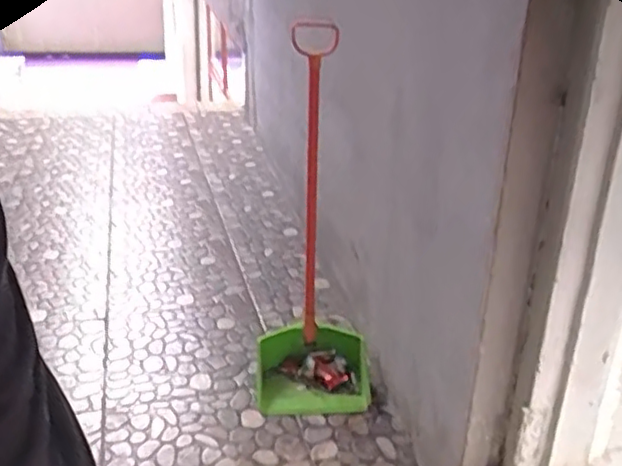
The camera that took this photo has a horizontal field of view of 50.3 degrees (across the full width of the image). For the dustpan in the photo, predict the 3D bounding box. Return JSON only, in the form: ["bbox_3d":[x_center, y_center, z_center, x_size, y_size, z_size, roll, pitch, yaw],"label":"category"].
[{"bbox_3d":[0.016,-0.001,1.382,0.250,0.737,0.324,0,28,-5],"label":"dustpan"}]

